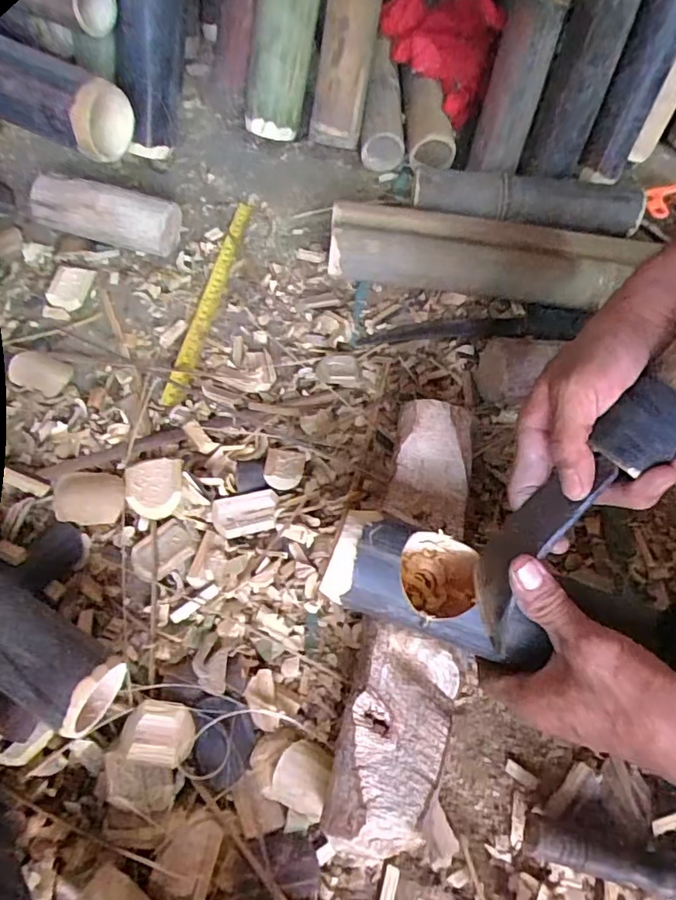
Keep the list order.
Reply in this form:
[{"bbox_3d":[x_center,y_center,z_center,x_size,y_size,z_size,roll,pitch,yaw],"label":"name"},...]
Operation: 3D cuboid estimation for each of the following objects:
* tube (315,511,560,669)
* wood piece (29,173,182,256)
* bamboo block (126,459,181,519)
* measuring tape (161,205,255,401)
[{"bbox_3d":[0.066,0.095,0.374,0.142,0.057,0.070,21,63,7],"label":"tube"},{"bbox_3d":[-0.247,-0.255,0.595,0.154,0.070,0.054,13,63,3],"label":"wood piece"},{"bbox_3d":[-0.163,0.032,0.477,0.047,0.011,0.056,-7,63,-7],"label":"bamboo block"},{"bbox_3d":[-0.141,-0.179,0.595,0.025,0.012,0.296,9,63,1],"label":"measuring tape"}]

